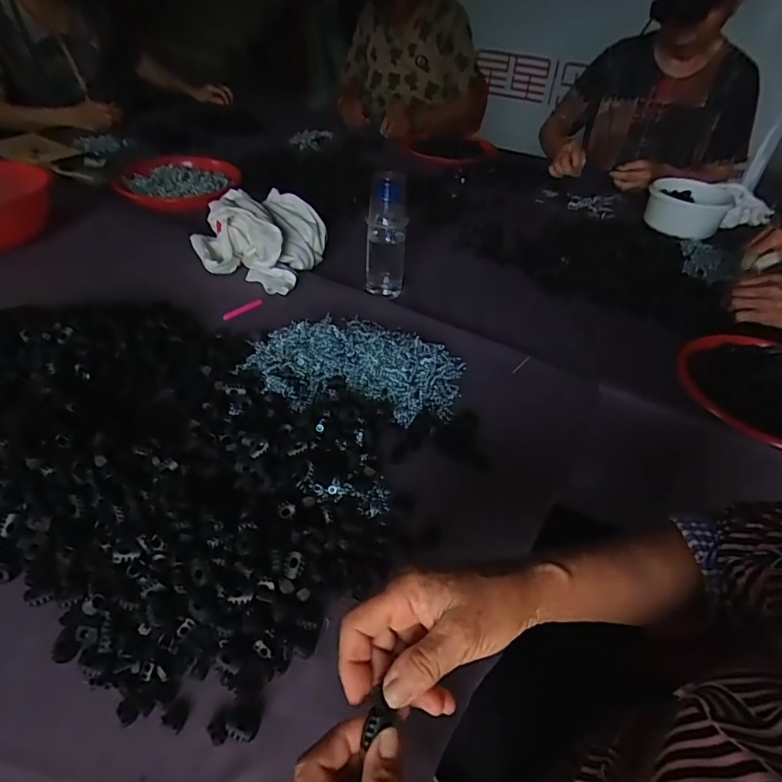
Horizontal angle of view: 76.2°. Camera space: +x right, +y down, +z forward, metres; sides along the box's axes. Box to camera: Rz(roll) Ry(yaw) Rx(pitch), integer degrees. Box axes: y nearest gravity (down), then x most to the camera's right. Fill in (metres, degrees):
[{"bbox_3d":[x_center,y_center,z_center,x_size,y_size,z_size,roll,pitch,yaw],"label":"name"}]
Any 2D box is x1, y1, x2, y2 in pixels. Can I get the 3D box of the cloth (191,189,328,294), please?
[{"bbox_3d":[-0.215,-0.252,0.799,0.182,0.093,0.184,16,44,13],"label":"cloth"}]

